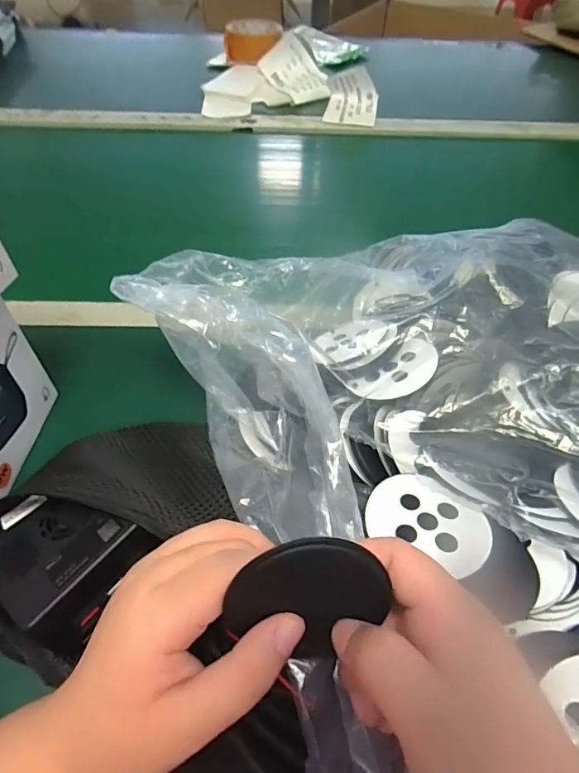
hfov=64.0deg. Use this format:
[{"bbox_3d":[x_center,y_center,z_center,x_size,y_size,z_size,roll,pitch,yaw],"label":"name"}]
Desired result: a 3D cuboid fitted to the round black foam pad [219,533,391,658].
[{"bbox_3d":[0.007,0.080,0.174,0.056,0.056,0.005,30,20,-18],"label":"round black foam pad"}]

